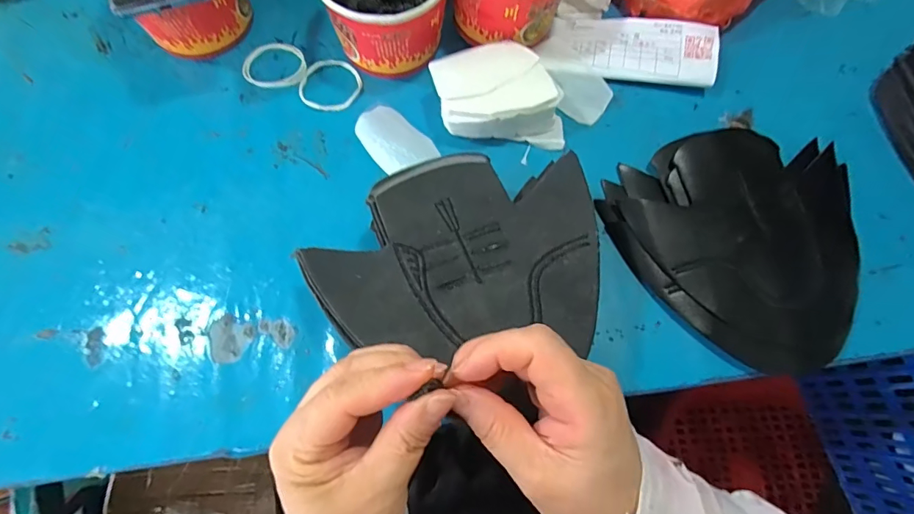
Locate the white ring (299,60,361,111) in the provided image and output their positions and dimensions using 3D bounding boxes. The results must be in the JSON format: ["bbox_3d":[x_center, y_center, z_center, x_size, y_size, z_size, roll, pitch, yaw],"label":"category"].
[{"bbox_3d":[-0.119,-0.162,0.428,0.055,0.004,0.057,1,70,-1],"label":"white ring"}]

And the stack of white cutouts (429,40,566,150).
[{"bbox_3d":[0.039,-0.148,0.407,0.114,0.040,0.085,1,70,-1],"label":"stack of white cutouts"}]

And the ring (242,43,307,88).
[{"bbox_3d":[-0.174,-0.185,0.434,0.058,0.004,0.049,-7,71,-4],"label":"ring"}]

